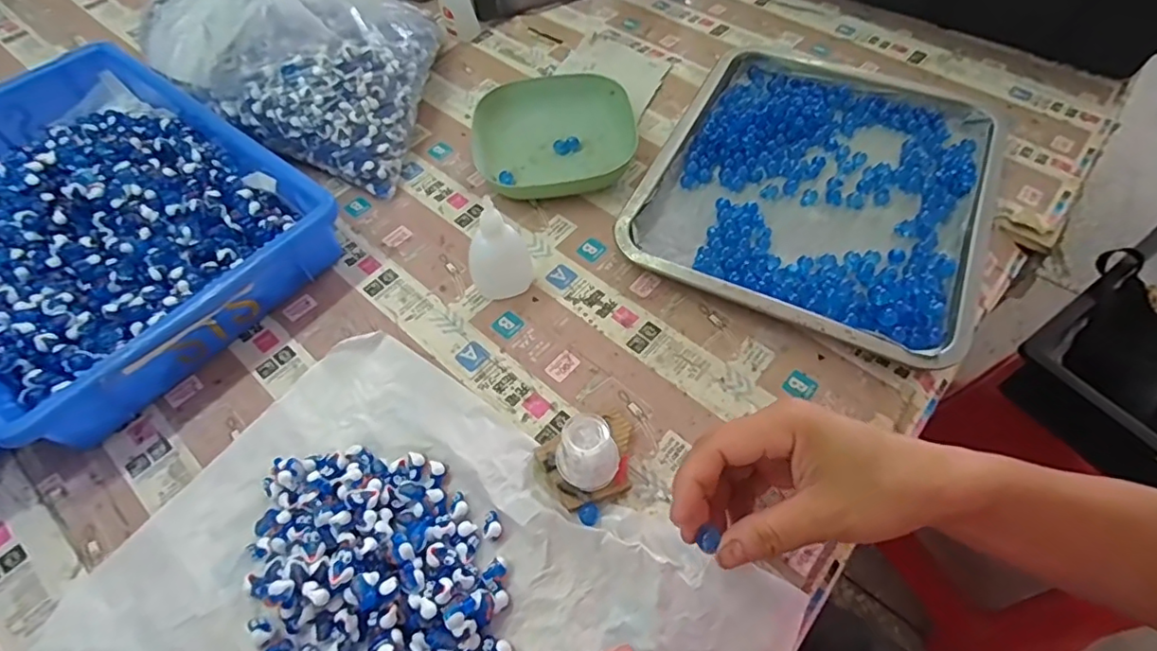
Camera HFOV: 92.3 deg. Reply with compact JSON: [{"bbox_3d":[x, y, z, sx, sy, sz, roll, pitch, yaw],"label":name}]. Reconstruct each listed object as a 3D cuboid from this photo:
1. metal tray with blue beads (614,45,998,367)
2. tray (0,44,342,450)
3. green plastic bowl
[{"bbox_3d":[0.205,-0.124,0.481,0.257,0.025,0.304,23,61,15],"label":"metal tray with blue beads"},{"bbox_3d":[-0.393,-0.090,0.453,0.369,0.062,0.238,35,64,21],"label":"tray"},{"bbox_3d":[-0.023,-0.178,0.516,0.148,0.031,0.129,-7,57,-4],"label":"green plastic bowl"}]

